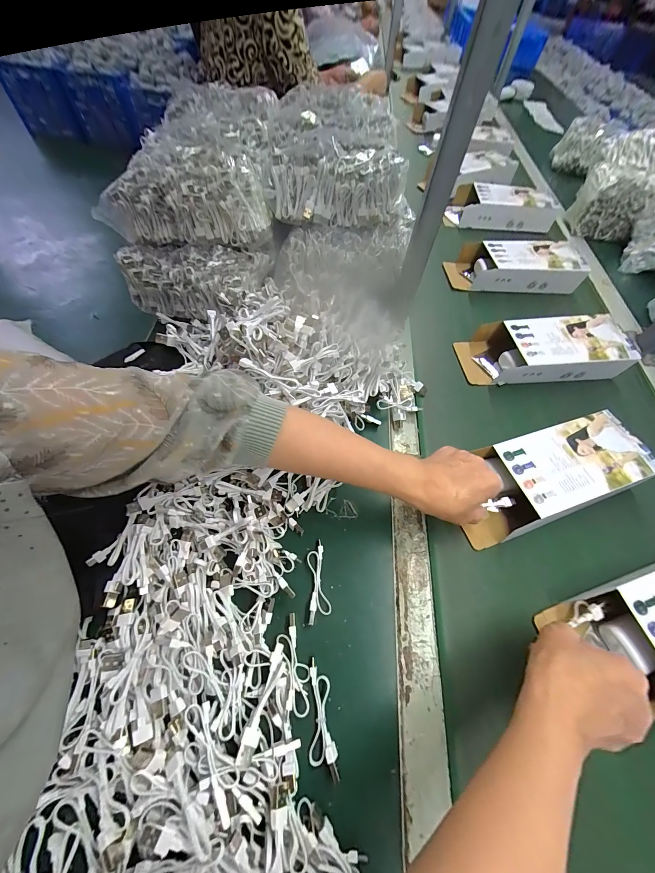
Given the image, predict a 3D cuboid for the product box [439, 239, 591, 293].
[{"bbox_3d":[0.379,-0.348,0.621,0.239,0.044,0.106,-1,63,-4],"label":"product box"}]

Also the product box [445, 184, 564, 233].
[{"bbox_3d":[0.420,-0.558,0.749,0.256,0.055,0.110,8,63,1],"label":"product box"}]

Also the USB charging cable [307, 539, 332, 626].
[{"bbox_3d":[-0.010,0.154,0.329,0.023,0.014,0.079,-1,63,-4],"label":"USB charging cable"}]

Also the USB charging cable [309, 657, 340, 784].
[{"bbox_3d":[-0.006,0.248,0.273,0.023,0.014,0.081,-3,63,-5],"label":"USB charging cable"}]

